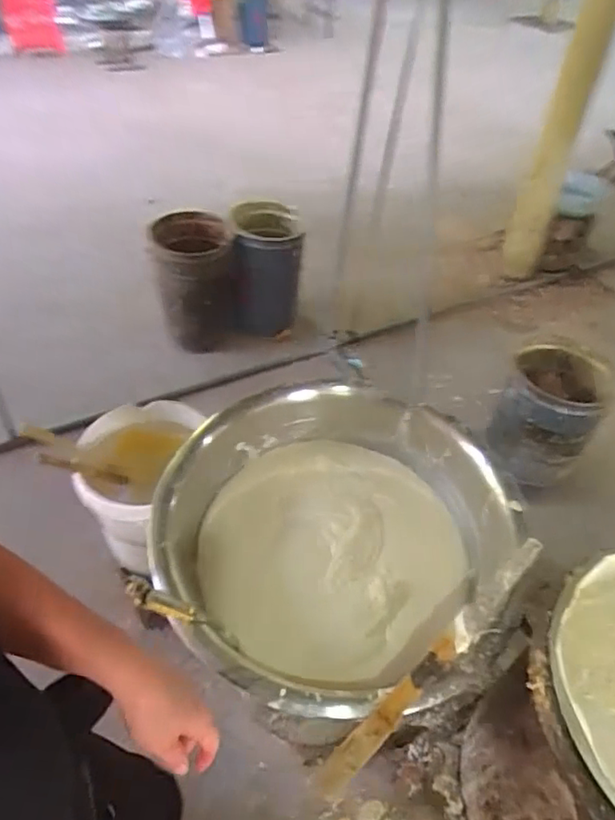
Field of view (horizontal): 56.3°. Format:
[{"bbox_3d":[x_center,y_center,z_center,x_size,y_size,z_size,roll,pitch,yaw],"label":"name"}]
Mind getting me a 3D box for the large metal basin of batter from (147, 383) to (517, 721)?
[{"bbox_3d":[0.030,0.205,0.938,0.483,0.195,0.524,33,52,25],"label":"large metal basin of batter"}]

